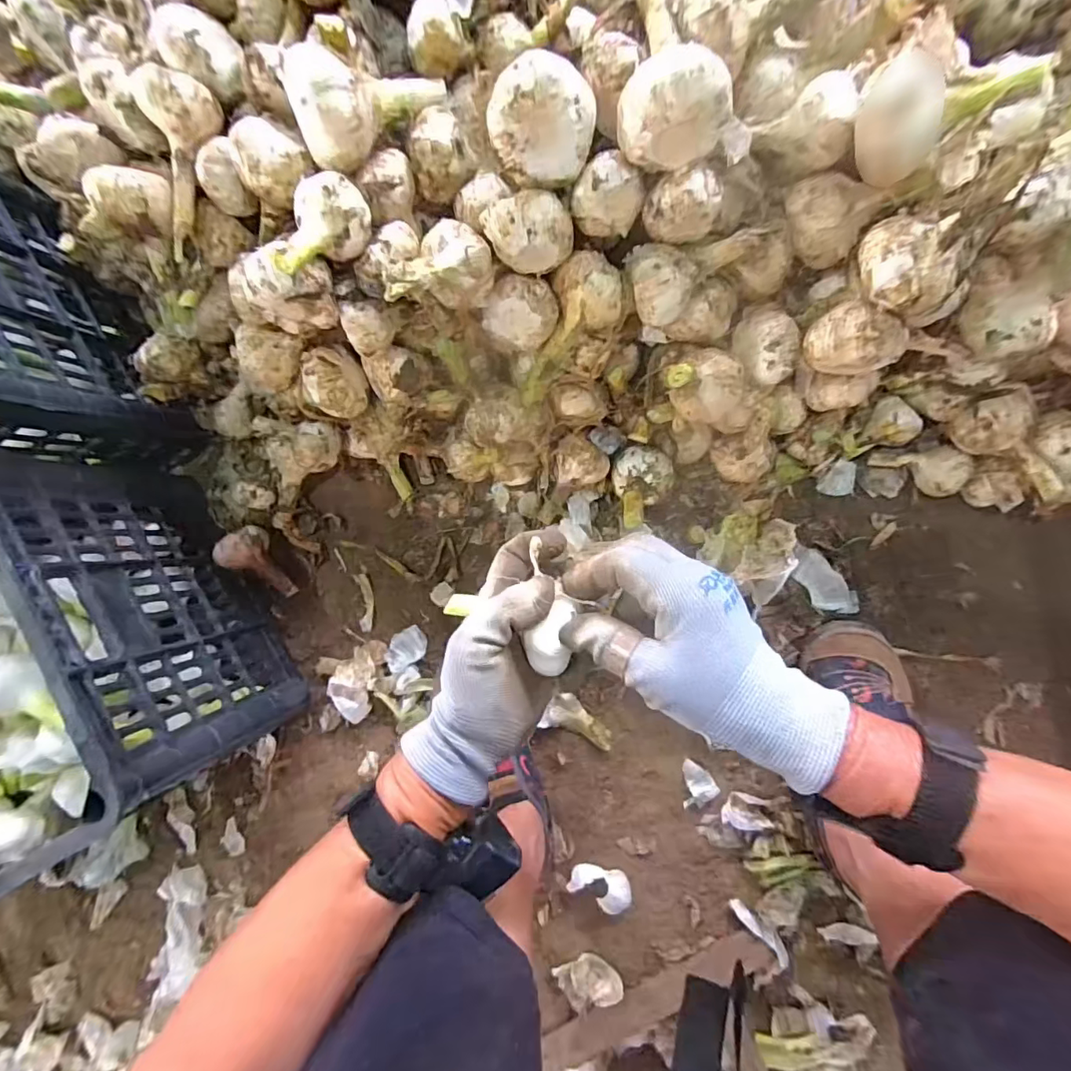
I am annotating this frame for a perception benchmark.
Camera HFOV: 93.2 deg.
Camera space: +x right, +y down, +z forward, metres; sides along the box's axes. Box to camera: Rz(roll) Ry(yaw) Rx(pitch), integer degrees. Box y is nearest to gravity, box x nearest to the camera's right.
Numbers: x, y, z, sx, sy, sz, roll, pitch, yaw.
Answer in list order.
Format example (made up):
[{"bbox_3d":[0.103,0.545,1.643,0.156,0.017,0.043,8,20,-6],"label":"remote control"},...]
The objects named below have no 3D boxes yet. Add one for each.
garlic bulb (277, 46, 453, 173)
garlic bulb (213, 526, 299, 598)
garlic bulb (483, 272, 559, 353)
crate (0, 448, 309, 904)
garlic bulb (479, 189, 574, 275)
[{"bbox_3d":[-0.110,-0.275,0.338,0.052,0.112,0.062,10,117,36],"label":"garlic bulb"},{"bbox_3d":[-0.294,0.031,0.543,0.037,0.041,0.086,-31,121,9],"label":"garlic bulb"},{"bbox_3d":[-0.010,-0.164,0.378,0.047,0.039,0.046,0,92,9],"label":"garlic bulb"},{"bbox_3d":[-0.533,0.174,0.493,0.494,0.232,0.306,-32,87,9],"label":"crate"},{"bbox_3d":[-0.003,-0.198,0.330,0.049,0.036,0.039,-31,87,9],"label":"garlic bulb"}]

